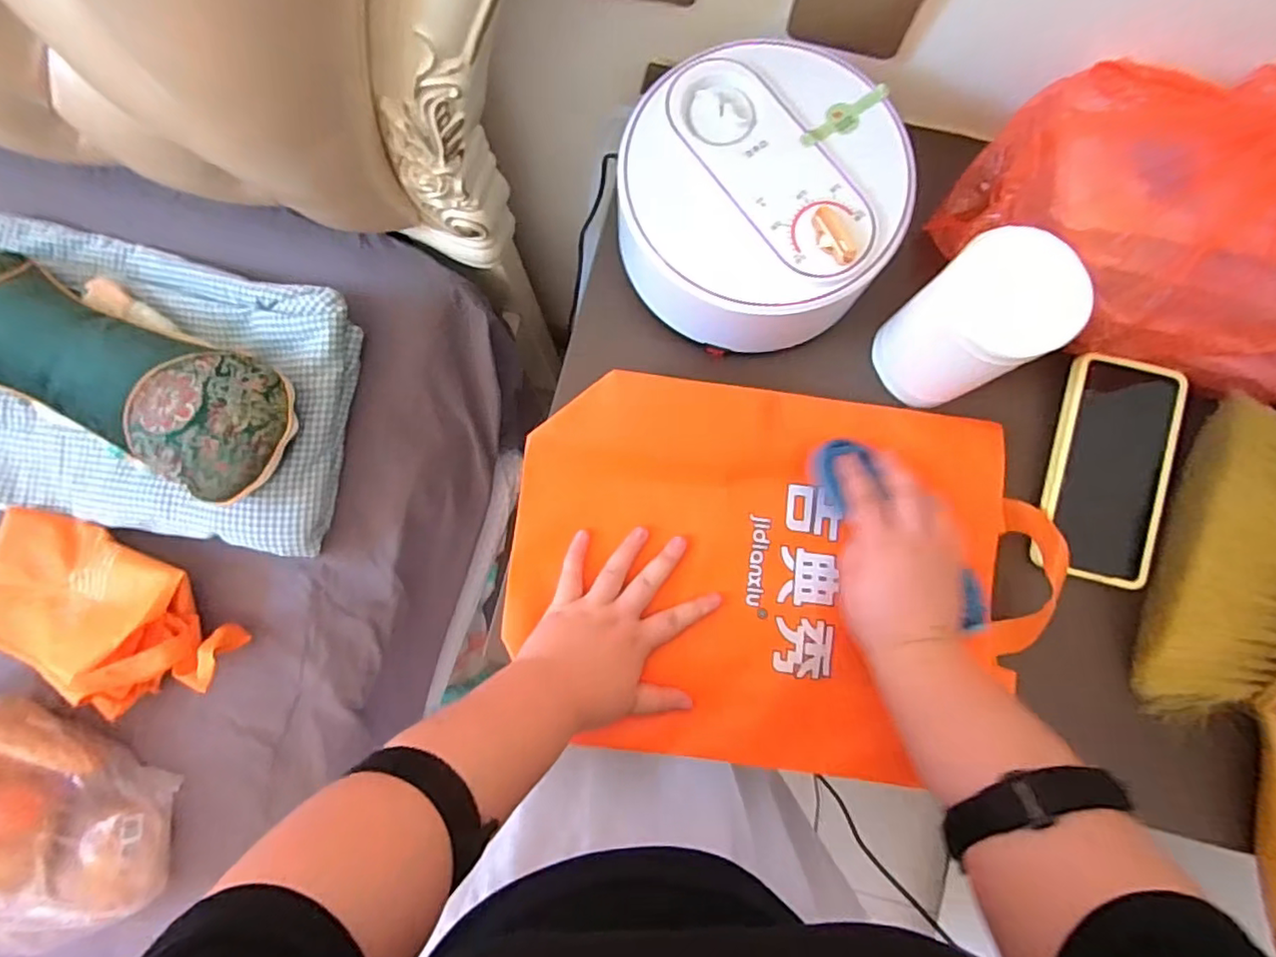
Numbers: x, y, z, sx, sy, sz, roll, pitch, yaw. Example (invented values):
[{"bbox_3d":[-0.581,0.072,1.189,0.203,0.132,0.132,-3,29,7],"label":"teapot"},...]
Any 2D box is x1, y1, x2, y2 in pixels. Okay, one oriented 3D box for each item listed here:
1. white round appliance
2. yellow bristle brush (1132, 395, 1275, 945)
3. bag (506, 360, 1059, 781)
[{"bbox_3d":[0.086,-0.199,0.440,0.190,0.091,0.180,0,82,0],"label":"white round appliance"},{"bbox_3d":[0.429,0.139,0.418,0.108,0.053,0.385,5,82,1],"label":"yellow bristle brush"},{"bbox_3d":[0.099,0.071,0.448,0.382,0.041,0.274,7,82,1],"label":"bag"}]

